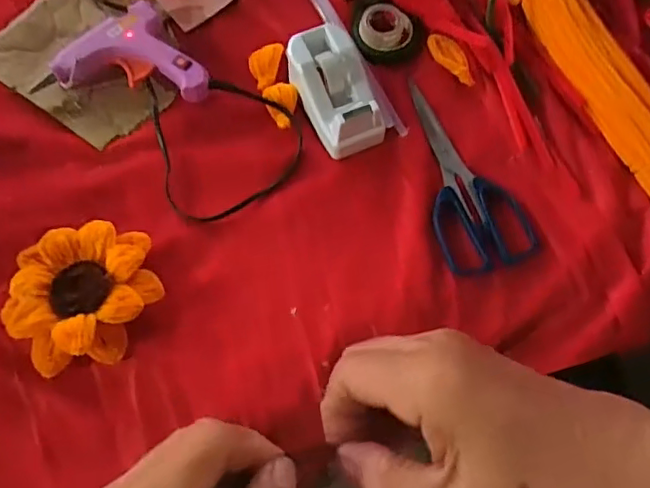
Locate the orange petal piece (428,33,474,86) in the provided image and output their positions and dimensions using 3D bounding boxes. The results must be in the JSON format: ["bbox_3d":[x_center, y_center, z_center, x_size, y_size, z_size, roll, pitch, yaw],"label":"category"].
[{"bbox_3d":[0.111,-0.161,0.498,0.022,0.011,0.056,-39,76,-14],"label":"orange petal piece"}]

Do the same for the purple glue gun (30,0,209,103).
[{"bbox_3d":[-0.164,-0.161,0.481,0.137,0.029,0.076,6,69,0],"label":"purple glue gun"}]

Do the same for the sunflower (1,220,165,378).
[{"bbox_3d":[-0.172,0.037,0.409,0.100,0.028,0.098,-13,70,-7],"label":"sunflower"}]

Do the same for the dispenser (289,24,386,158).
[{"bbox_3d":[0.008,-0.125,0.467,0.054,0.039,0.100,-23,71,-11],"label":"dispenser"}]

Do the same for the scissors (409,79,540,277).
[{"bbox_3d":[0.110,-0.060,0.467,0.072,0.009,0.171,-15,70,-8],"label":"scissors"}]

